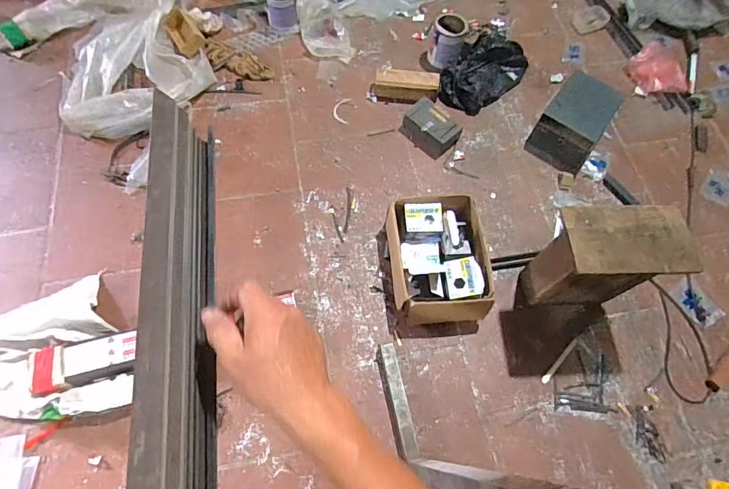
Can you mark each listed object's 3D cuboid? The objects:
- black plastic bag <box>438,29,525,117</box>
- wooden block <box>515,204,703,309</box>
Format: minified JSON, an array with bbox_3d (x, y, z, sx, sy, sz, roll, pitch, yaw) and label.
[{"bbox_3d":[0.452,-0.667,1.697,0.387,0.102,0.230,-41,73,-16],"label":"black plastic bag"},{"bbox_3d":[0.623,0.049,1.197,0.278,0.395,0.167,-3,65,-4],"label":"wooden block"}]

